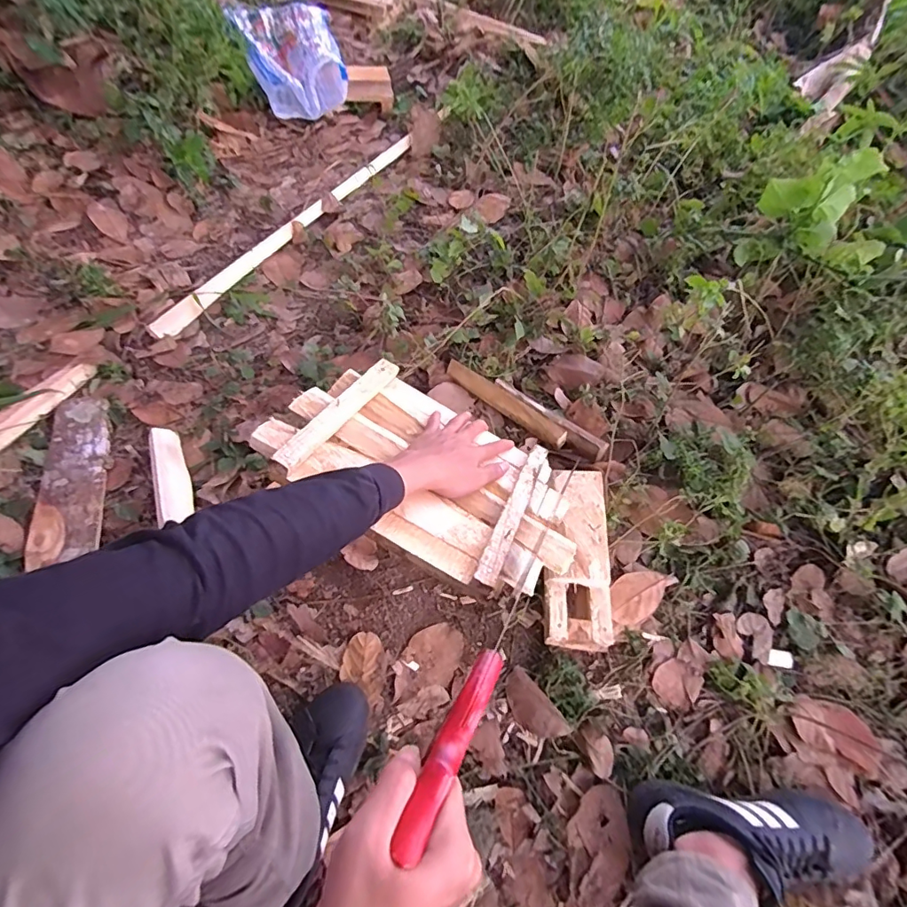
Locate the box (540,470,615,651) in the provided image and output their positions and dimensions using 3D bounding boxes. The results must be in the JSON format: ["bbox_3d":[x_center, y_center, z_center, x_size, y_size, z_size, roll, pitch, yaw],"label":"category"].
[{"bbox_3d":[0.189,0.156,0.767,0.096,0.056,0.270,6,61,1],"label":"box"}]

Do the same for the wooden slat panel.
[{"bbox_3d":[-0.023,0.017,0.597,0.366,0.035,0.248,30,41,4],"label":"wooden slat panel"}]

